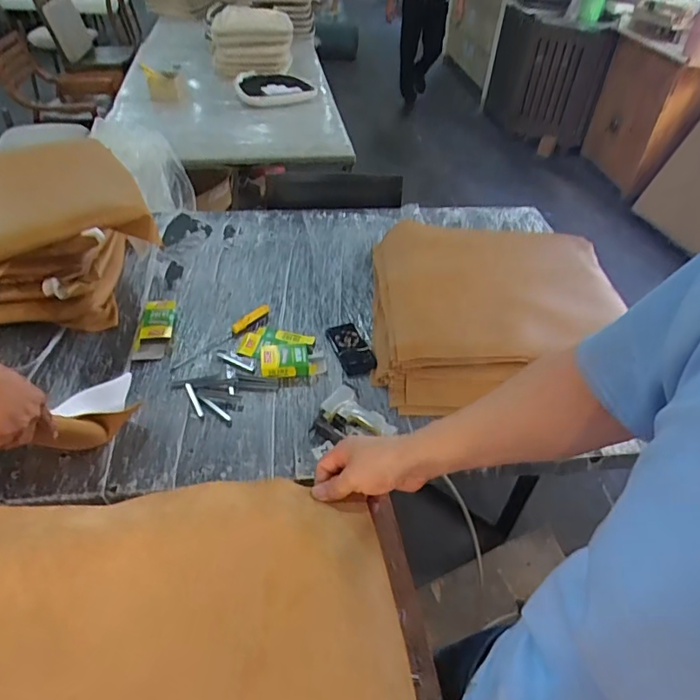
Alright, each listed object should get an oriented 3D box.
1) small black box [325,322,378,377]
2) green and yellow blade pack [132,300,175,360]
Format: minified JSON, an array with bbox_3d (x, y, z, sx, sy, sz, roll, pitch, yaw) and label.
[{"bbox_3d":[-0.004,-0.009,1.294,0.078,0.020,0.177,-15,46,-17],"label":"small black box"},{"bbox_3d":[-0.475,-0.051,1.293,0.078,0.026,0.203,-2,44,-5],"label":"green and yellow blade pack"}]

